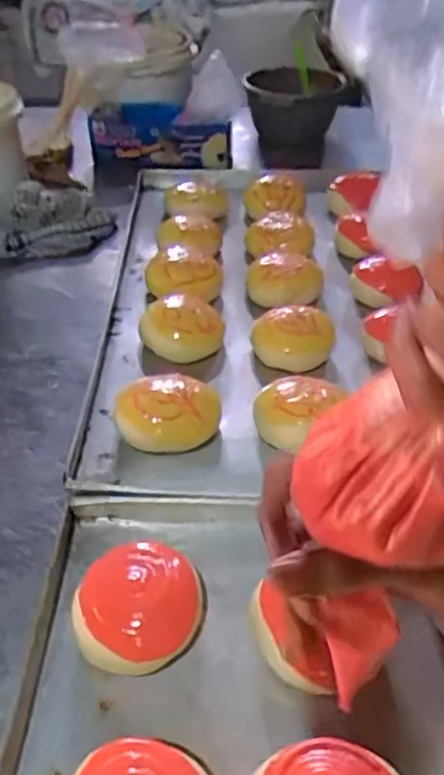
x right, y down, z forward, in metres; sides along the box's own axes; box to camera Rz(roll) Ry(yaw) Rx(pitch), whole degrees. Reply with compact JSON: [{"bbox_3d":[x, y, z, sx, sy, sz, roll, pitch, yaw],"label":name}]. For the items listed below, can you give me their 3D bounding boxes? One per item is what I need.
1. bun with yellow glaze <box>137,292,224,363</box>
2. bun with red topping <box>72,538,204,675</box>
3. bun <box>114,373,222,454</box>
[{"bbox_3d":[-0.048,-0.073,0.740,0.096,0.050,0.089,-6,41,-5],"label":"bun with yellow glaze"},{"bbox_3d":[-0.063,0.169,0.484,0.097,0.045,0.092,-12,42,-13],"label":"bun with red topping"},{"bbox_3d":[-0.053,0.027,0.633,0.100,0.046,0.080,-4,41,-4],"label":"bun"}]

